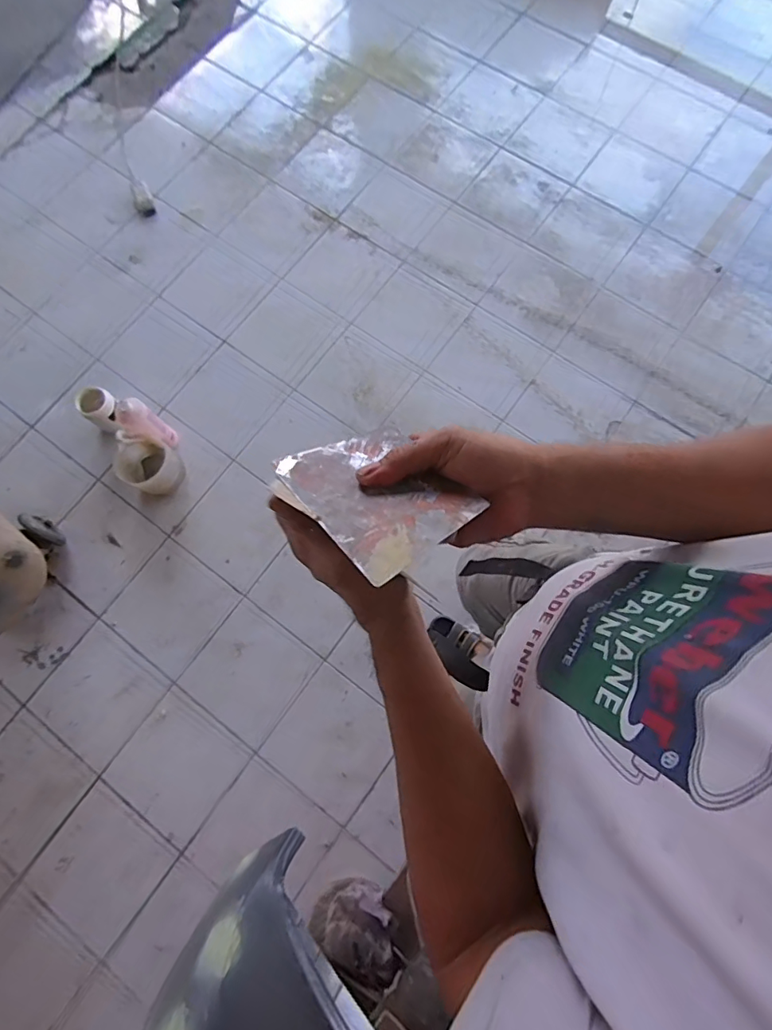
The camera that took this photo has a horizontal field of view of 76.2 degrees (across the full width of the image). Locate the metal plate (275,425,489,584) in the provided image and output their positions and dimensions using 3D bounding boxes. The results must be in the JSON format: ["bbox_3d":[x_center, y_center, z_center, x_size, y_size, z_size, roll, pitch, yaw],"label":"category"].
[{"bbox_3d":[-0.005,-0.017,0.331,0.092,0.006,0.134,-25,46,-23],"label":"metal plate"}]

